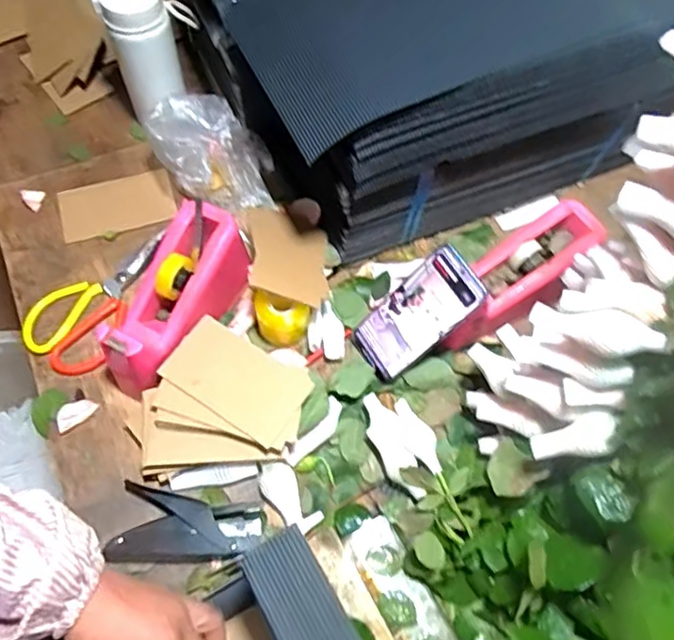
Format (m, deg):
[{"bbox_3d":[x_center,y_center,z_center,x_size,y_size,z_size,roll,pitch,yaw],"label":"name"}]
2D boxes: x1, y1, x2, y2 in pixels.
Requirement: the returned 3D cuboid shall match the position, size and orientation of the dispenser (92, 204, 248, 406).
[{"bbox_3d":[-0.169,-0.019,0.641,0.077,0.102,0.199,26,66,9],"label":"dispenser"}]

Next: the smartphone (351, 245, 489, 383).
[{"bbox_3d":[0.083,-0.003,0.635,0.014,0.153,0.071,-3,55,-53],"label":"smartphone"}]

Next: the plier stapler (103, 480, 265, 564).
[{"bbox_3d":[-0.145,0.206,0.584,0.138,0.019,0.070,10,65,2],"label":"plier stapler"}]

